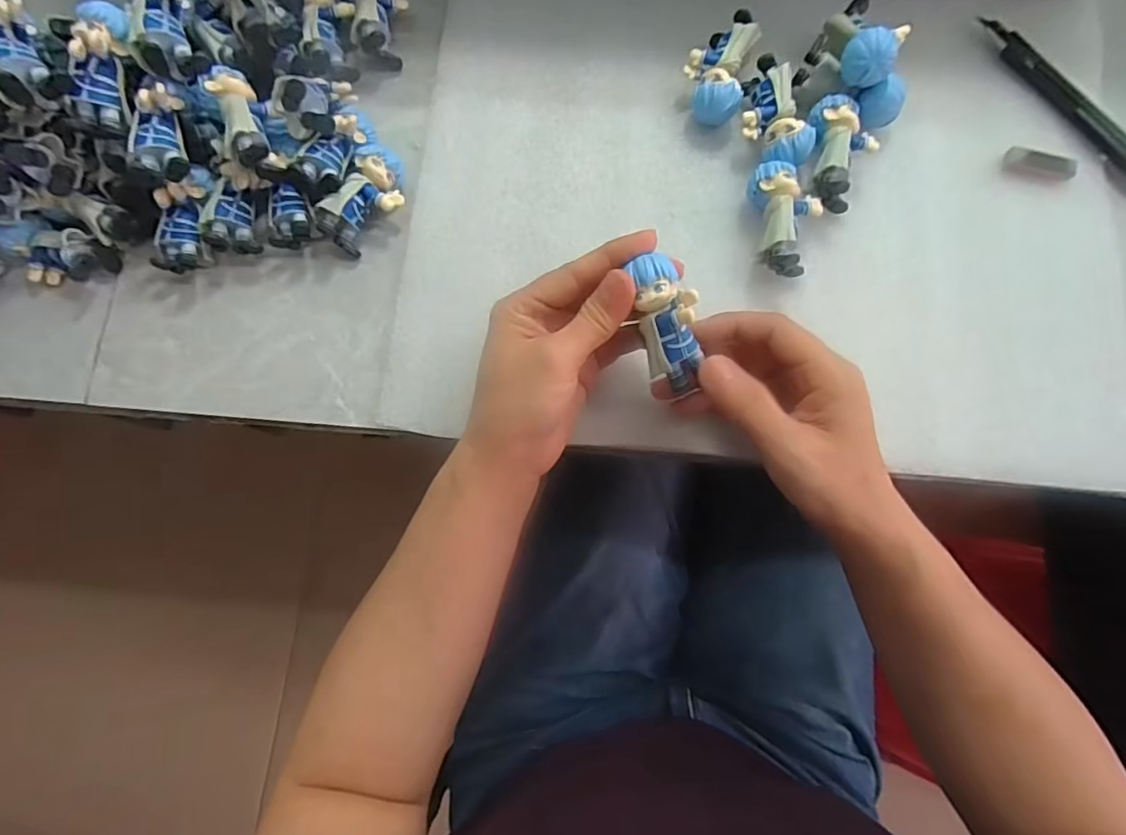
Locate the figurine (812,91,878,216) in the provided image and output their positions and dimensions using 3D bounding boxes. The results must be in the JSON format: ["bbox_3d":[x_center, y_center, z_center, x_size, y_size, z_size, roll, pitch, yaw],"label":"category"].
[{"bbox_3d":[0.158,-0.151,0.326,0.034,0.028,0.062,5,78,0],"label":"figurine"}]

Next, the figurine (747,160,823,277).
[{"bbox_3d":[0.124,-0.112,0.318,0.034,0.029,0.063,-5,78,-2],"label":"figurine"}]

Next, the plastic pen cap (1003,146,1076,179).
[{"bbox_3d":[0.280,-0.150,0.331,0.037,0.007,0.013,15,78,2],"label":"plastic pen cap"}]

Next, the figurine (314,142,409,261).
[{"bbox_3d":[-0.112,-0.124,0.327,0.033,0.029,0.060,33,79,6],"label":"figurine"}]

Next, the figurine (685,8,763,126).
[{"bbox_3d":[0.091,-0.205,0.336,0.035,0.028,0.068,16,78,3],"label":"figurine"}]

